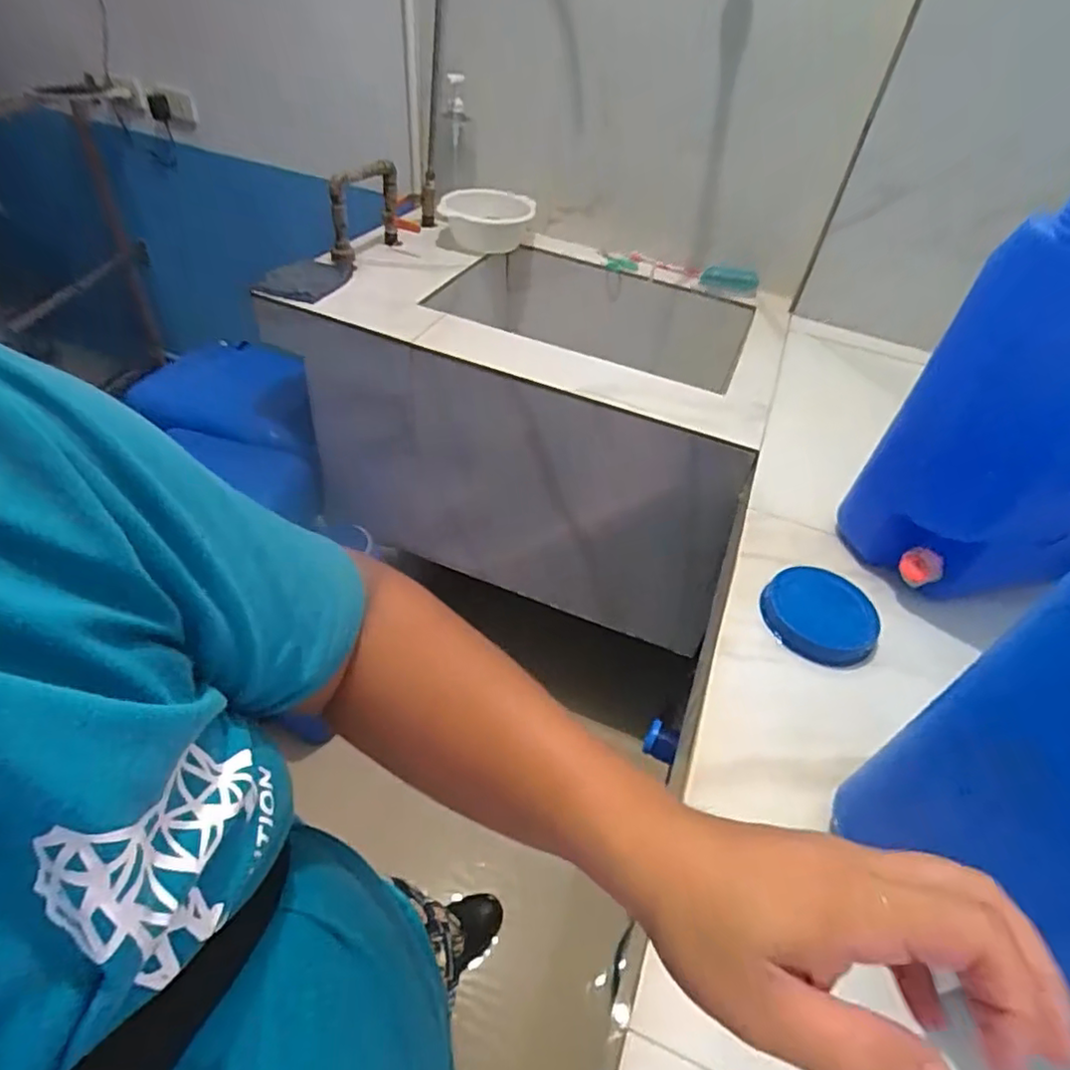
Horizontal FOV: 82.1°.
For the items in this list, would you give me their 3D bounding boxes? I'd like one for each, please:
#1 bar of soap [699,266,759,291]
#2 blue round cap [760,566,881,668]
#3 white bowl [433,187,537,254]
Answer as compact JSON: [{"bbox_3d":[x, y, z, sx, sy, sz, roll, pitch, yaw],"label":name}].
[{"bbox_3d":[0.417,-0.551,1.319,0.120,0.045,0.025,16,46,8],"label":"bar of soap"},{"bbox_3d":[0.316,0.085,0.685,0.117,0.026,0.110,4,45,-4],"label":"blue round cap"},{"bbox_3d":[-0.112,-0.740,1.446,0.215,0.104,0.196,5,45,-2],"label":"white bowl"}]

